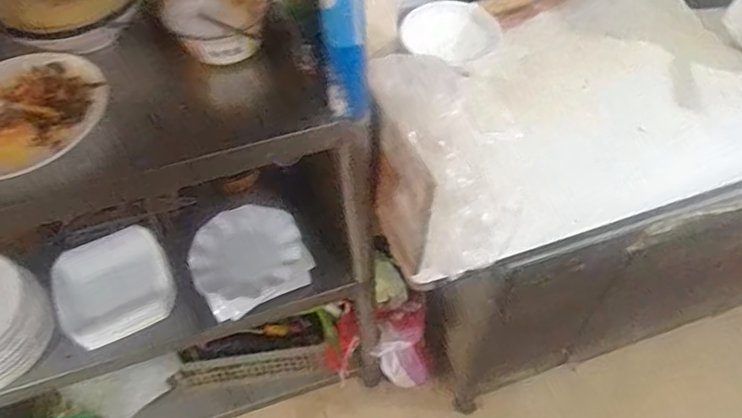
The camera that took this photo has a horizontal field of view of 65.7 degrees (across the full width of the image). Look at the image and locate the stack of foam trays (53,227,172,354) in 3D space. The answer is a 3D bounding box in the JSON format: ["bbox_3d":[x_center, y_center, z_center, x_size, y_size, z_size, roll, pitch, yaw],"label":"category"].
[{"bbox_3d":[-0.473,0.141,1.057,0.200,0.057,0.193,-21,56,-14],"label":"stack of foam trays"}]

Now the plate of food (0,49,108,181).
[{"bbox_3d":[-0.472,-0.125,0.774,0.224,0.029,0.219,-1,54,1],"label":"plate of food"}]

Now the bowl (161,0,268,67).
[{"bbox_3d":[-0.224,-0.281,0.847,0.141,0.057,0.140,-1,54,1],"label":"bowl"}]

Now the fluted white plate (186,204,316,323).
[{"bbox_3d":[-0.239,0.090,1.115,0.211,0.033,0.196,-22,65,-17],"label":"fluted white plate"}]

